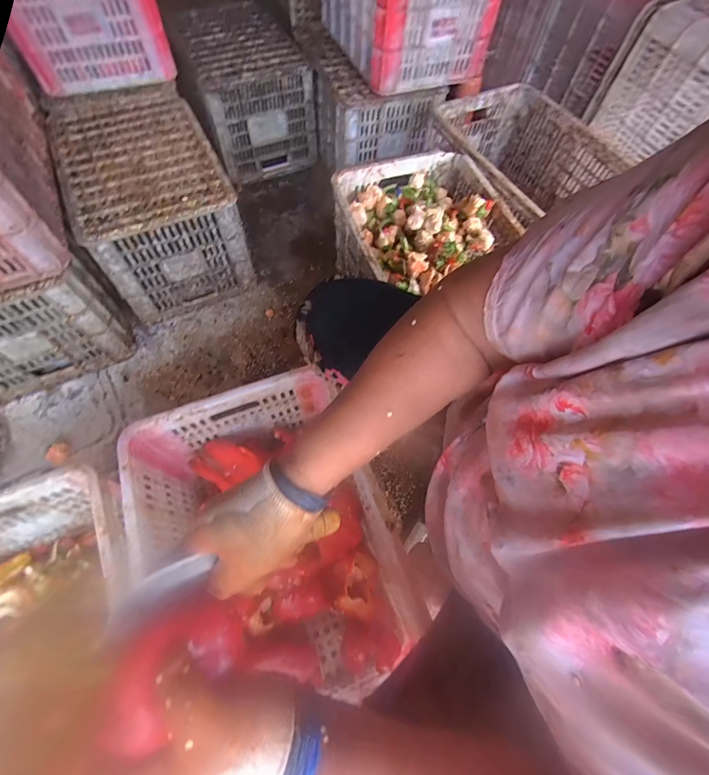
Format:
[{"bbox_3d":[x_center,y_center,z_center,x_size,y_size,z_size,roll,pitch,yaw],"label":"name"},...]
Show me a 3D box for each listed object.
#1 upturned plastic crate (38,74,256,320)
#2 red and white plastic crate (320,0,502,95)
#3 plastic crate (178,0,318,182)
[{"bbox_3d":[-0.541,-0.523,1.019,0.331,0.274,0.548,-23,67,-13],"label":"upturned plastic crate"},{"bbox_3d":[0.132,-1.137,1.046,0.345,0.296,0.536,-19,66,-11],"label":"red and white plastic crate"},{"bbox_3d":[-0.367,-1.018,1.261,0.313,0.297,0.473,-22,67,-13],"label":"plastic crate"}]

